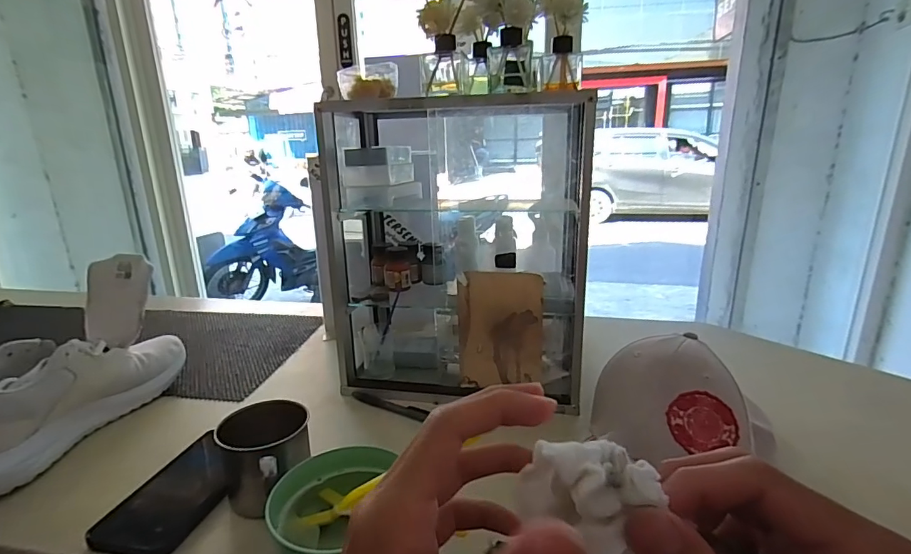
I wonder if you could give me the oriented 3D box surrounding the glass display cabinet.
[{"bbox_3d":[0.015,-0.048,0.629,0.304,0.352,0.243,3,16,12],"label":"glass display cabinet"}]

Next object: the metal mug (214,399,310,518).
[{"bbox_3d":[-0.165,0.170,0.407,0.074,0.075,0.095,-10,18,-29],"label":"metal mug"}]

